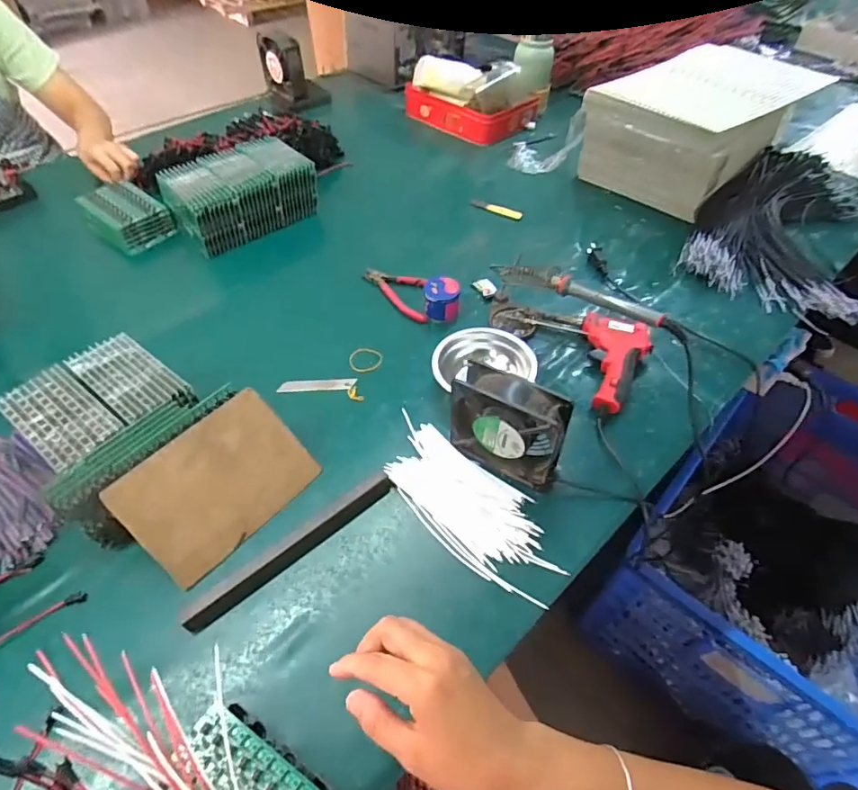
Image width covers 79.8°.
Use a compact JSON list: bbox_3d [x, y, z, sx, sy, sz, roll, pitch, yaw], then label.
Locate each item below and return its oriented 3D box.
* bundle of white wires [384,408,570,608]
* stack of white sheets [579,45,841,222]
[{"bbox_3d":[0.041,0.118,0.562,0.216,0.020,0.105,35,55,23],"label":"bundle of white wires"},{"bbox_3d":[0.497,-0.508,0.962,0.359,0.162,0.253,-33,59,-28],"label":"stack of white sheets"}]

